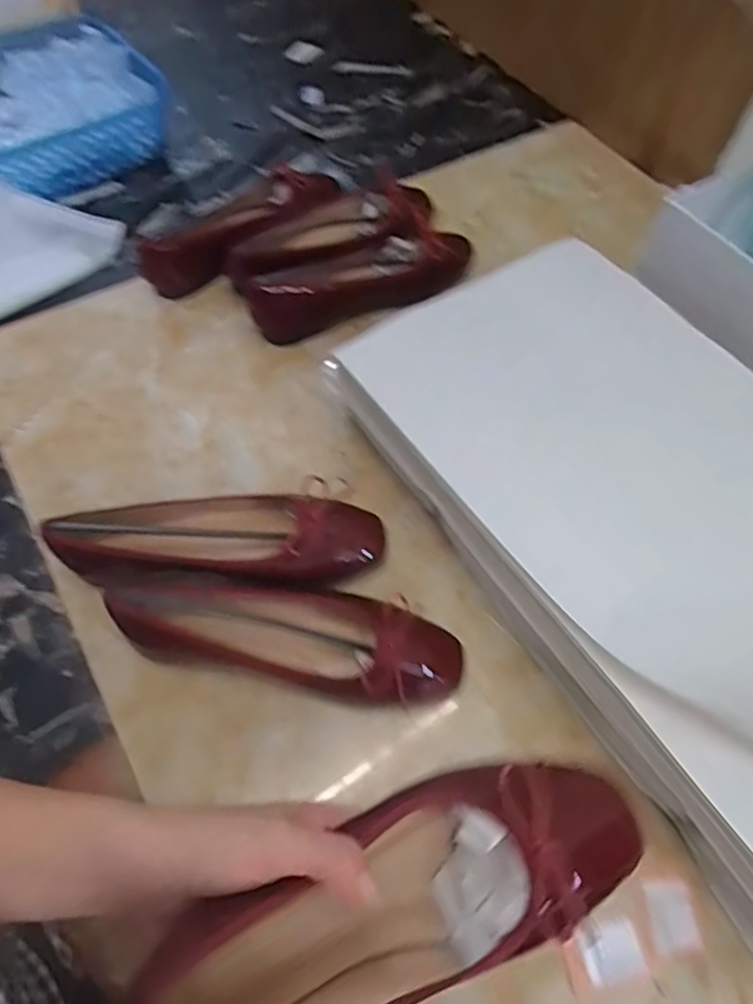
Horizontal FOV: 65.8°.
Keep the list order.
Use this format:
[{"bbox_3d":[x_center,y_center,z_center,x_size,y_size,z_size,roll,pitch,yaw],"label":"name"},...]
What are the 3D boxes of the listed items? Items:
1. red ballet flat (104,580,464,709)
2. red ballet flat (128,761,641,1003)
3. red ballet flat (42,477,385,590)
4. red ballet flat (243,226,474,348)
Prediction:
[{"bbox_3d":[-0.066,0.092,0.409,0.248,0.056,0.067,10,62,3],"label":"red ballet flat"},{"bbox_3d":[0.013,0.179,0.260,0.237,0.052,0.078,-21,66,-10],"label":"red ballet flat"},{"bbox_3d":[-0.111,0.028,0.439,0.225,0.060,0.089,-8,62,-6],"label":"red ballet flat"},{"bbox_3d":[-0.013,-0.220,0.581,0.235,0.062,0.063,-20,64,-13],"label":"red ballet flat"}]

